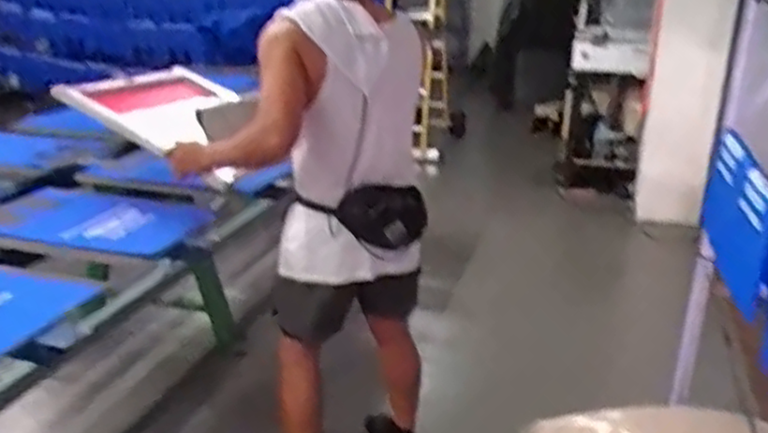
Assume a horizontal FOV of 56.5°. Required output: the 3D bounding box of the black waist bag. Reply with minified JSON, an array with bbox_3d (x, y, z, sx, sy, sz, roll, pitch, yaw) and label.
[{"bbox_3d":[-0.004,0.002,1.811,0.225,0.164,0.043,-8,22,-19],"label":"black waist bag"}]

